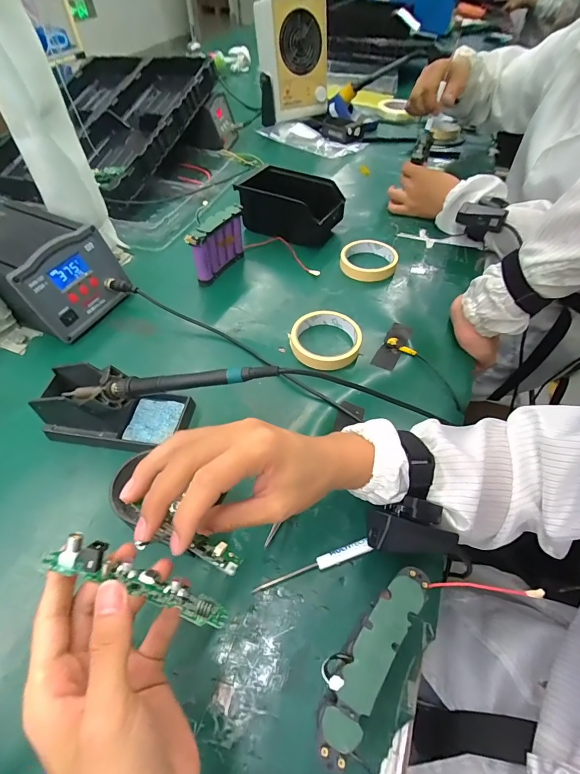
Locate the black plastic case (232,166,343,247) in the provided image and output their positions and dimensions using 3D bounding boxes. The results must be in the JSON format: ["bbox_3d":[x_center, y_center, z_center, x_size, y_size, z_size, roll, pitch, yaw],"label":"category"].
[{"bbox_3d":[-0.002,-0.324,0.654,0.171,0.068,0.107,27,56,19],"label":"black plastic case"}]

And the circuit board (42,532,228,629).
[{"bbox_3d":[-0.091,0.114,0.220,0.114,0.019,0.020,16,57,11],"label":"circuit board"}]

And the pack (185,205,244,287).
[{"bbox_3d":[-0.109,-0.218,0.568,0.020,0.081,0.115,24,55,17],"label":"pack"}]

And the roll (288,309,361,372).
[{"bbox_3d":[0.046,-0.061,0.479,0.086,0.025,0.087,1,52,-1],"label":"roll"}]

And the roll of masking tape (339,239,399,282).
[{"bbox_3d":[0.128,-0.208,0.600,0.090,0.022,0.093,1,52,-1],"label":"roll of masking tape"}]

